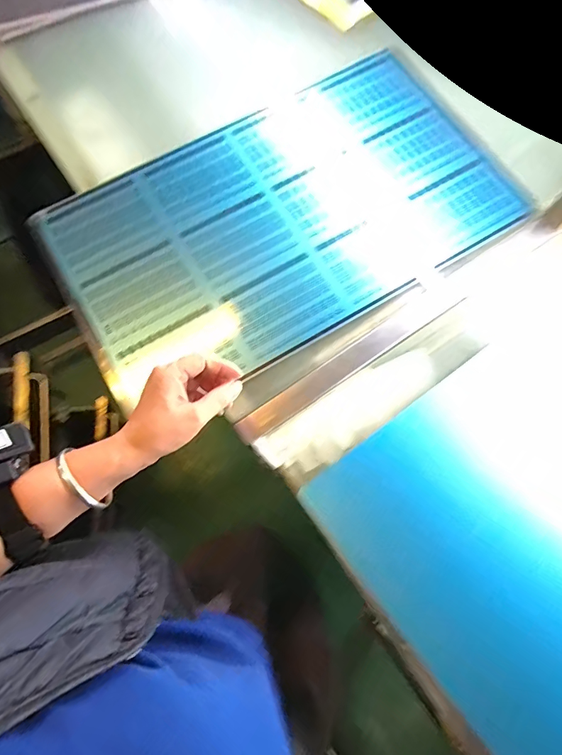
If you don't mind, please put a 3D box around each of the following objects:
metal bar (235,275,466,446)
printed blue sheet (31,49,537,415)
[{"bbox_3d":[0.093,-0.025,0.515,0.332,0.013,0.038,-35,76,-10],"label":"metal bar"},{"bbox_3d":[0.001,-0.215,0.564,0.574,0.019,0.338,-30,76,-8],"label":"printed blue sheet"}]

